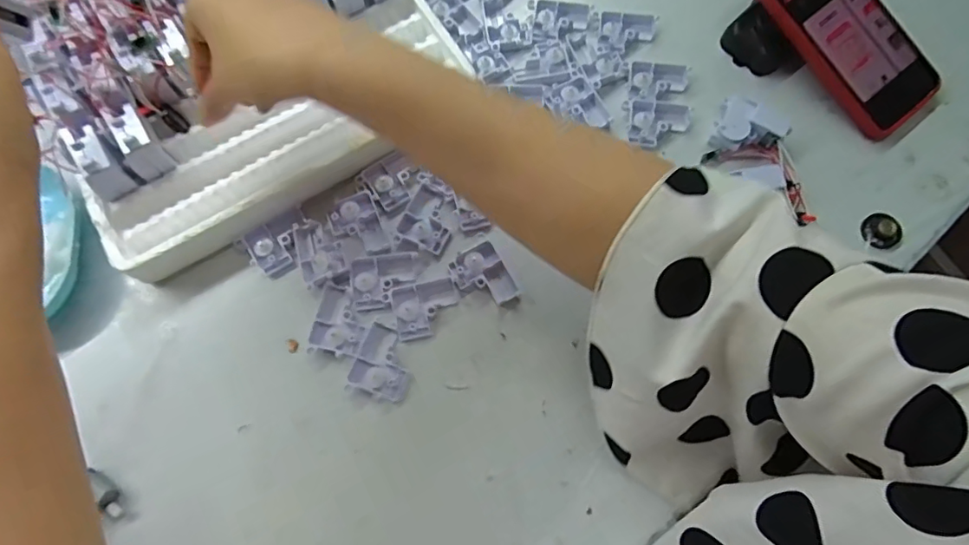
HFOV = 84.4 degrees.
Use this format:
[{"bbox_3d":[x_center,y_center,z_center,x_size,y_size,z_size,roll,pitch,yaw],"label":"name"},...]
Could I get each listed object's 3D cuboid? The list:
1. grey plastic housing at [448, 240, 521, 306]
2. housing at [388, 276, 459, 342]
[{"bbox_3d":[-0.001,0.004,0.375,0.037,0.012,0.044,-24,74,-5],"label":"grey plastic housing"},{"bbox_3d":[-0.040,0.023,0.367,0.044,0.013,0.038,-16,73,-3],"label":"housing"}]

